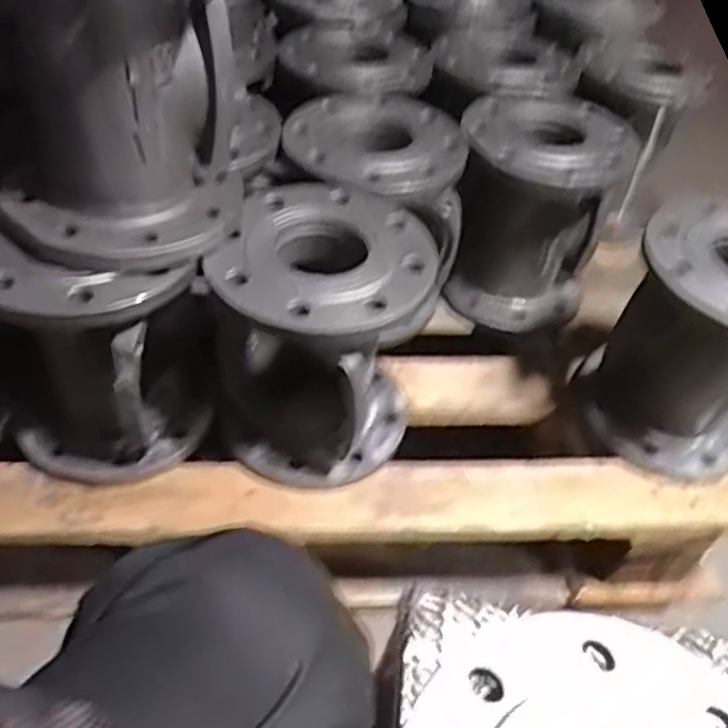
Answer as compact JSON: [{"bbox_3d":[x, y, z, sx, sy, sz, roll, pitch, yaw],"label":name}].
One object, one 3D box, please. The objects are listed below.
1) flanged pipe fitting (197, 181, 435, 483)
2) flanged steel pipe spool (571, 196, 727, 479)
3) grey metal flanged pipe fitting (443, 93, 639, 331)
[{"bbox_3d":[-0.038,-0.020,0.661,0.175,0.234,0.176,4,46,-4],"label":"flanged pipe fitting"},{"bbox_3d":[0.344,-0.029,0.702,0.181,0.229,0.190,4,46,-4],"label":"flanged steel pipe spool"},{"bbox_3d":[0.191,-0.174,0.832,0.183,0.223,0.177,16,47,8],"label":"grey metal flanged pipe fitting"}]

